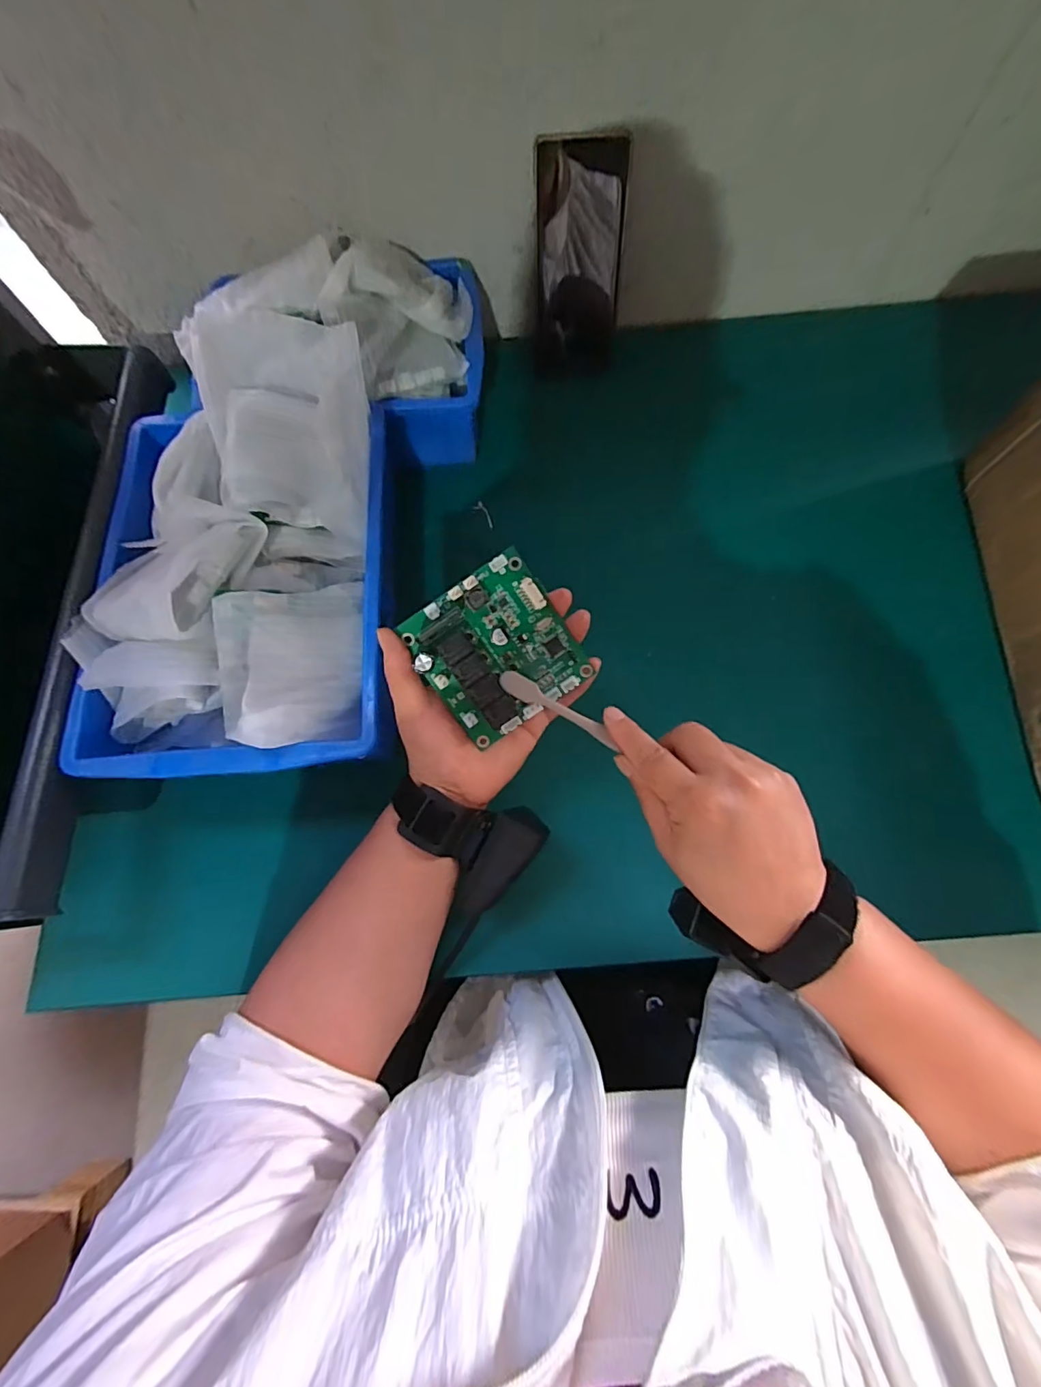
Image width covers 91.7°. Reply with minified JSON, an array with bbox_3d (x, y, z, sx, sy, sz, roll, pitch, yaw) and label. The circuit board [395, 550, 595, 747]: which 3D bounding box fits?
[{"bbox_3d":[-0.014,-0.025,0.307,0.087,0.017,0.091,-35,102,2],"label":"circuit board"}]

